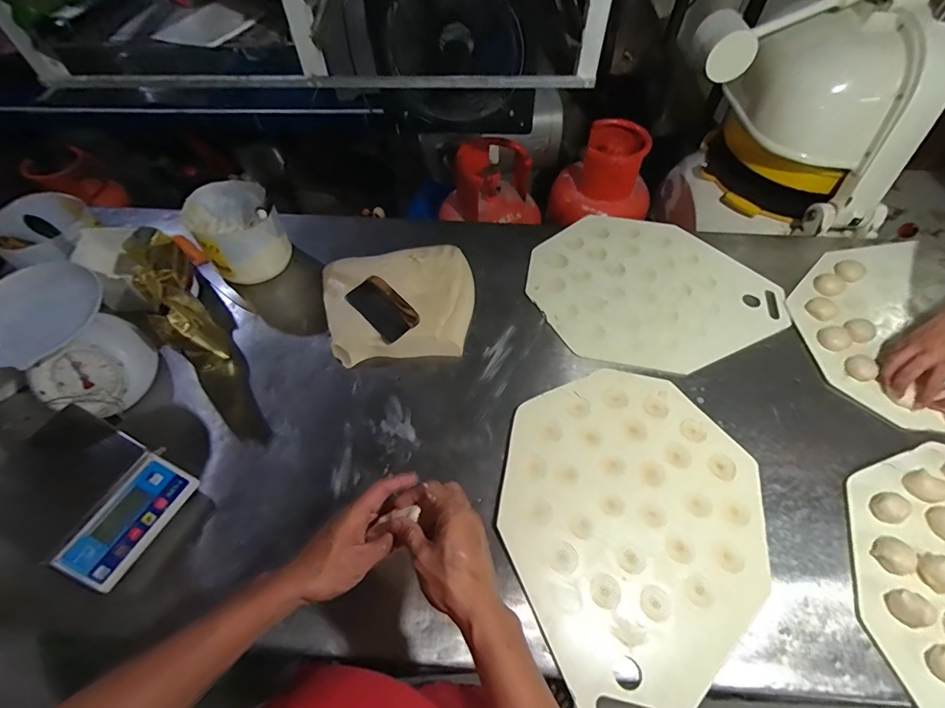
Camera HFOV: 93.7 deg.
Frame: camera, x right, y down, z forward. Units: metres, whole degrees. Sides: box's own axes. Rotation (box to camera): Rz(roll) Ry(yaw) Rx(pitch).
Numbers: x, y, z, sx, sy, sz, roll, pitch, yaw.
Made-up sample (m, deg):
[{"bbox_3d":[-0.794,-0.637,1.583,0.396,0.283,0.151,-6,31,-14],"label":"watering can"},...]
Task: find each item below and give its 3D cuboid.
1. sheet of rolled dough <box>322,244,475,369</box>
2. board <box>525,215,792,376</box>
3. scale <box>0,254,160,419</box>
[{"bbox_3d":[-0.143,-0.106,0.878,0.285,0.062,0.252,-10,60,-5],"label":"sheet of rolled dough"},{"bbox_3d":[0.362,-0.150,0.927,0.453,0.012,0.425,-25,62,-13],"label":"board"},{"bbox_3d":[-0.687,-0.022,0.760,0.208,0.163,0.192,25,61,16],"label":"scale"}]

